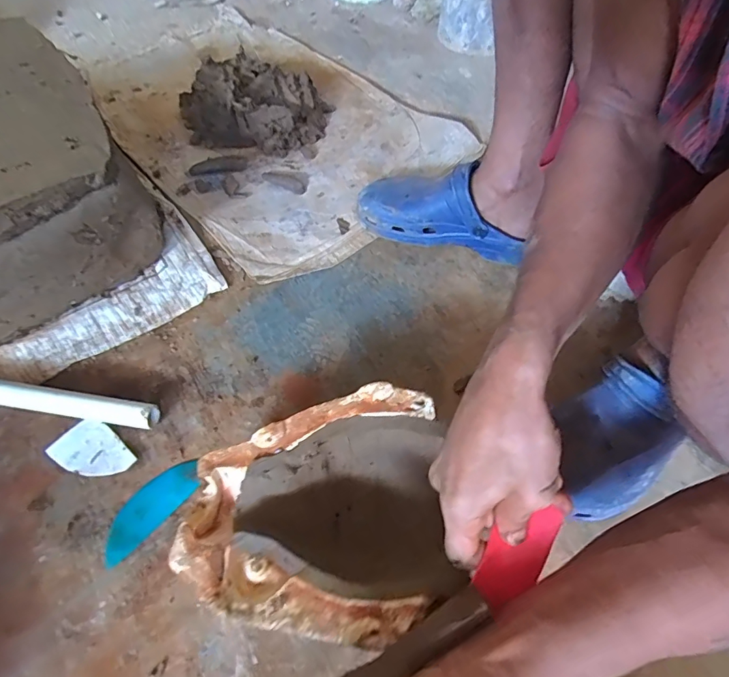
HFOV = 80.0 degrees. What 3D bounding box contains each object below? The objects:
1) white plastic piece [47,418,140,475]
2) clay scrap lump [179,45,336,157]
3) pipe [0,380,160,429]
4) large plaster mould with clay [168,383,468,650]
[{"bbox_3d":[-0.280,0.117,0.447,0.082,0.008,0.052,31,61,16],"label":"white plastic piece"},{"bbox_3d":[-0.192,-0.383,0.721,0.242,0.089,0.172,2,58,-1],"label":"clay scrap lump"},{"bbox_3d":[-0.352,0.063,0.462,0.264,0.028,0.024,8,58,2],"label":"pipe"},{"bbox_3d":[-0.042,0.144,0.386,0.212,0.097,0.188,8,58,3],"label":"large plaster mould with clay"}]

